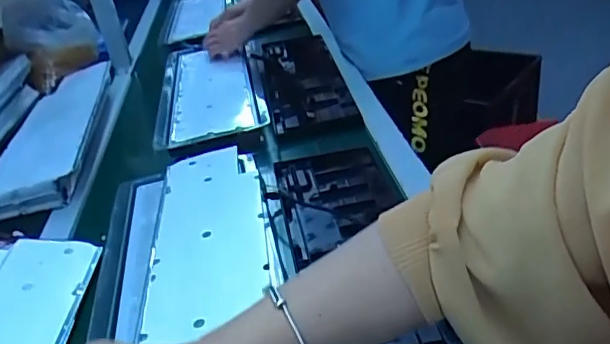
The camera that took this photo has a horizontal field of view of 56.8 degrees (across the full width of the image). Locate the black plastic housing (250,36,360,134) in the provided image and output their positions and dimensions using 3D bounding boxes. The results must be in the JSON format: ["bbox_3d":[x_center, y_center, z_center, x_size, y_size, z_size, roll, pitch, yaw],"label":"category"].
[{"bbox_3d":[-0.010,-0.180,1.043,0.142,0.025,0.453,-13,30,0],"label":"black plastic housing"}]

